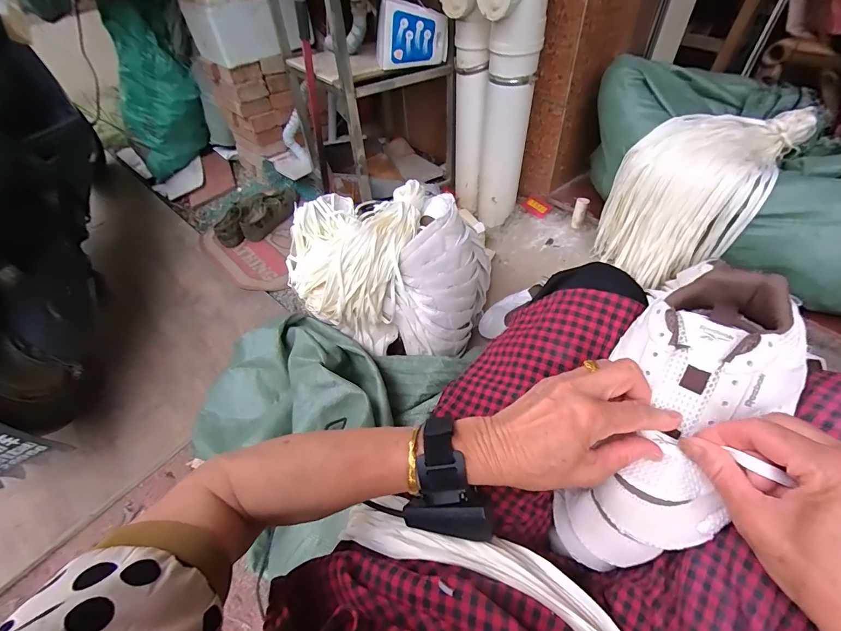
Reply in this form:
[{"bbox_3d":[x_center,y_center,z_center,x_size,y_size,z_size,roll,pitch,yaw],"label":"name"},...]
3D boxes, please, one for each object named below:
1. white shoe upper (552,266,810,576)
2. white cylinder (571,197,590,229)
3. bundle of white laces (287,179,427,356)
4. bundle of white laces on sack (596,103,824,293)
[{"bbox_3d":[0.200,0.089,0.298,0.107,0.061,0.275,27,92,26],"label":"white shoe upper"},{"bbox_3d":[0.434,-0.279,1.001,0.032,0.080,0.027,16,32,19],"label":"white cylinder"},{"bbox_3d":[-0.132,-0.140,0.843,0.239,0.216,0.344,13,53,16],"label":"bundle of white laces"},{"bbox_3d":[0.578,-0.271,0.799,0.250,0.266,0.302,34,61,29],"label":"bundle of white laces on sack"}]

